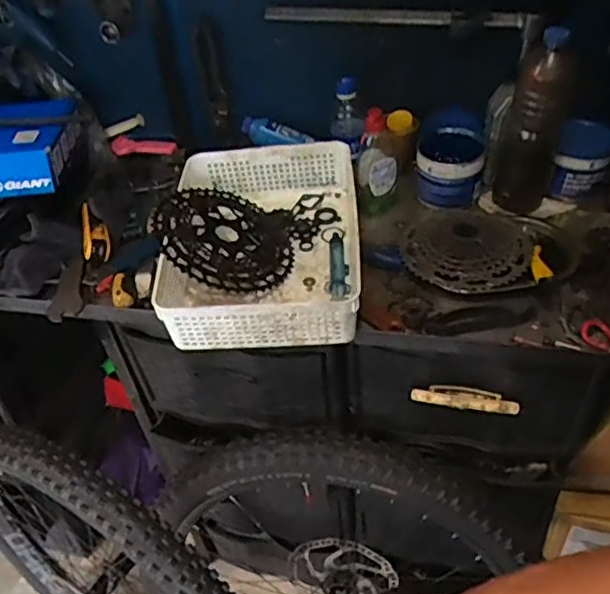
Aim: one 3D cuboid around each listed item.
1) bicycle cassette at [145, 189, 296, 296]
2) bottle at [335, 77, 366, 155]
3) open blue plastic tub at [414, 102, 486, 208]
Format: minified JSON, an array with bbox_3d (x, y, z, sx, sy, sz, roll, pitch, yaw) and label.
[{"bbox_3d":[-0.110,-0.077,0.859,0.183,0.031,0.187,15,44,-19],"label":"bicycle cassette"},{"bbox_3d":[0.067,-0.310,1.005,0.054,0.095,0.047,-4,44,3],"label":"bottle"},{"bbox_3d":[0.232,-0.223,0.991,0.108,0.096,0.137,7,45,13],"label":"open blue plastic tub"}]

